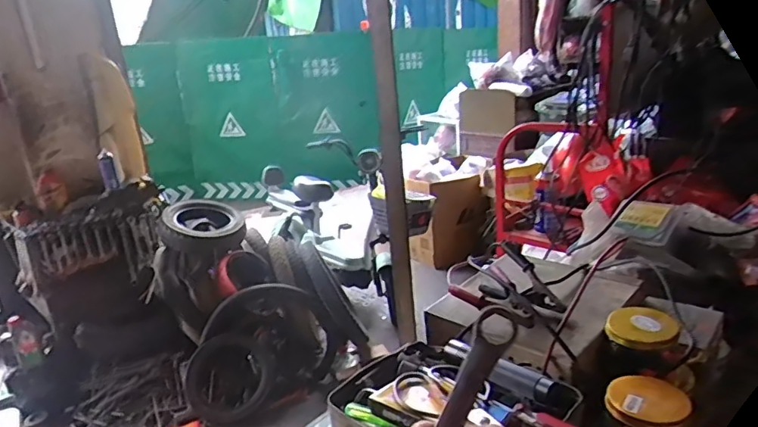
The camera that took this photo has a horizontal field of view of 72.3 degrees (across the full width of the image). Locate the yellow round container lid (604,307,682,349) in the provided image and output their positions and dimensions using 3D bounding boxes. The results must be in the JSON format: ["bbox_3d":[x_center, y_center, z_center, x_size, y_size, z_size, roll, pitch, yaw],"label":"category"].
[{"bbox_3d":[0.349,0.150,0.691,0.087,0.016,0.078,0,19,12],"label":"yellow round container lid"}]

